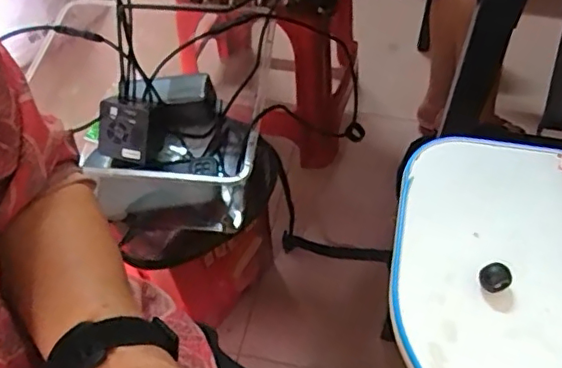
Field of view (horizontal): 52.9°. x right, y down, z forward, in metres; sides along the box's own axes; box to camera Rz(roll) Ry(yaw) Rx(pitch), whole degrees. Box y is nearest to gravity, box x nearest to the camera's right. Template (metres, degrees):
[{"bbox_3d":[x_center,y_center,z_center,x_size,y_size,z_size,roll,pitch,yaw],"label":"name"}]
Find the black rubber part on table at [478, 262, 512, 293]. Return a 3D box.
[{"bbox_3d":[0.126,0.056,0.333,0.017,0.016,0.013,22,59,18],"label":"black rubber part on table"}]

